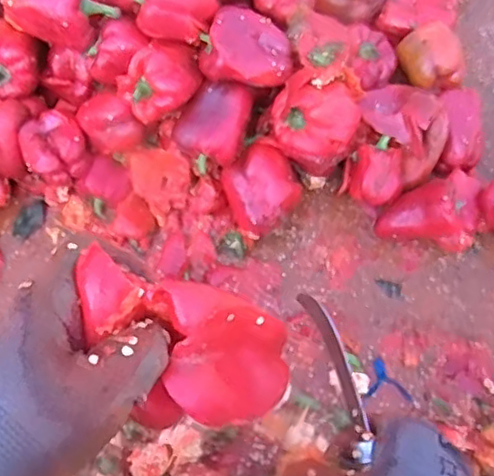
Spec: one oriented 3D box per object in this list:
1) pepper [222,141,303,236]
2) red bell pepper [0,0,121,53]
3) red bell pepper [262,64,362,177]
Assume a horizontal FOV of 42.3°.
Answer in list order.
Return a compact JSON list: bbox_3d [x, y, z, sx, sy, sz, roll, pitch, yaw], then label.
[{"bbox_3d":[0.021,-0.055,0.781,0.081,0.093,0.085,-1,67,2],"label":"pepper"},{"bbox_3d":[-0.212,-0.261,0.707,0.110,0.071,0.096,-27,69,-9],"label":"red bell pepper"},{"bbox_3d":[0.079,-0.145,0.735,0.108,0.079,0.094,-25,68,-8],"label":"red bell pepper"}]

